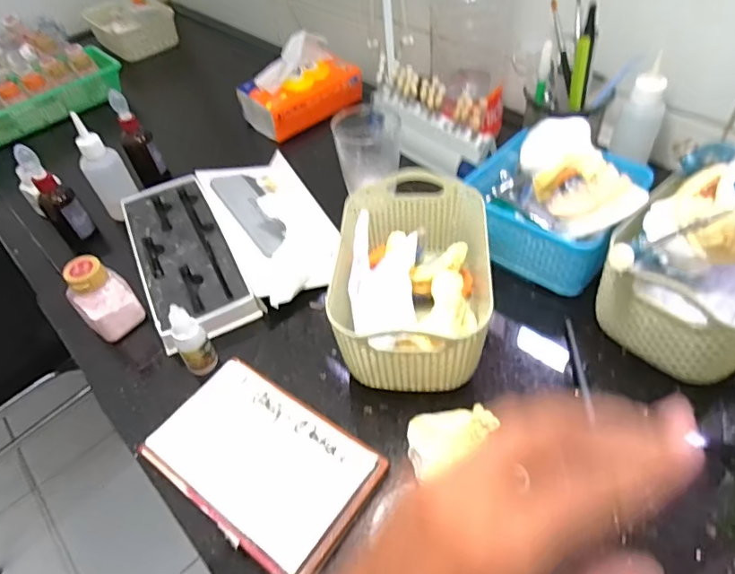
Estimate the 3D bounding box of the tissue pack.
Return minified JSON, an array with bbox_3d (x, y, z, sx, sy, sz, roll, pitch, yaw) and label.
[{"bbox_3d":[-0.104,-0.323,0.787,0.174,0.106,0.099,-36,54,-23],"label":"tissue pack"}]

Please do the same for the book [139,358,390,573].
[{"bbox_3d":[-0.073,0.124,0.355,0.154,0.025,0.097,28,57,28],"label":"book"}]

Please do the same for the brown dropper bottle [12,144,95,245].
[{"bbox_3d":[-0.390,-0.113,0.623,0.039,0.129,0.037,-37,54,-24],"label":"brown dropper bottle"}]

